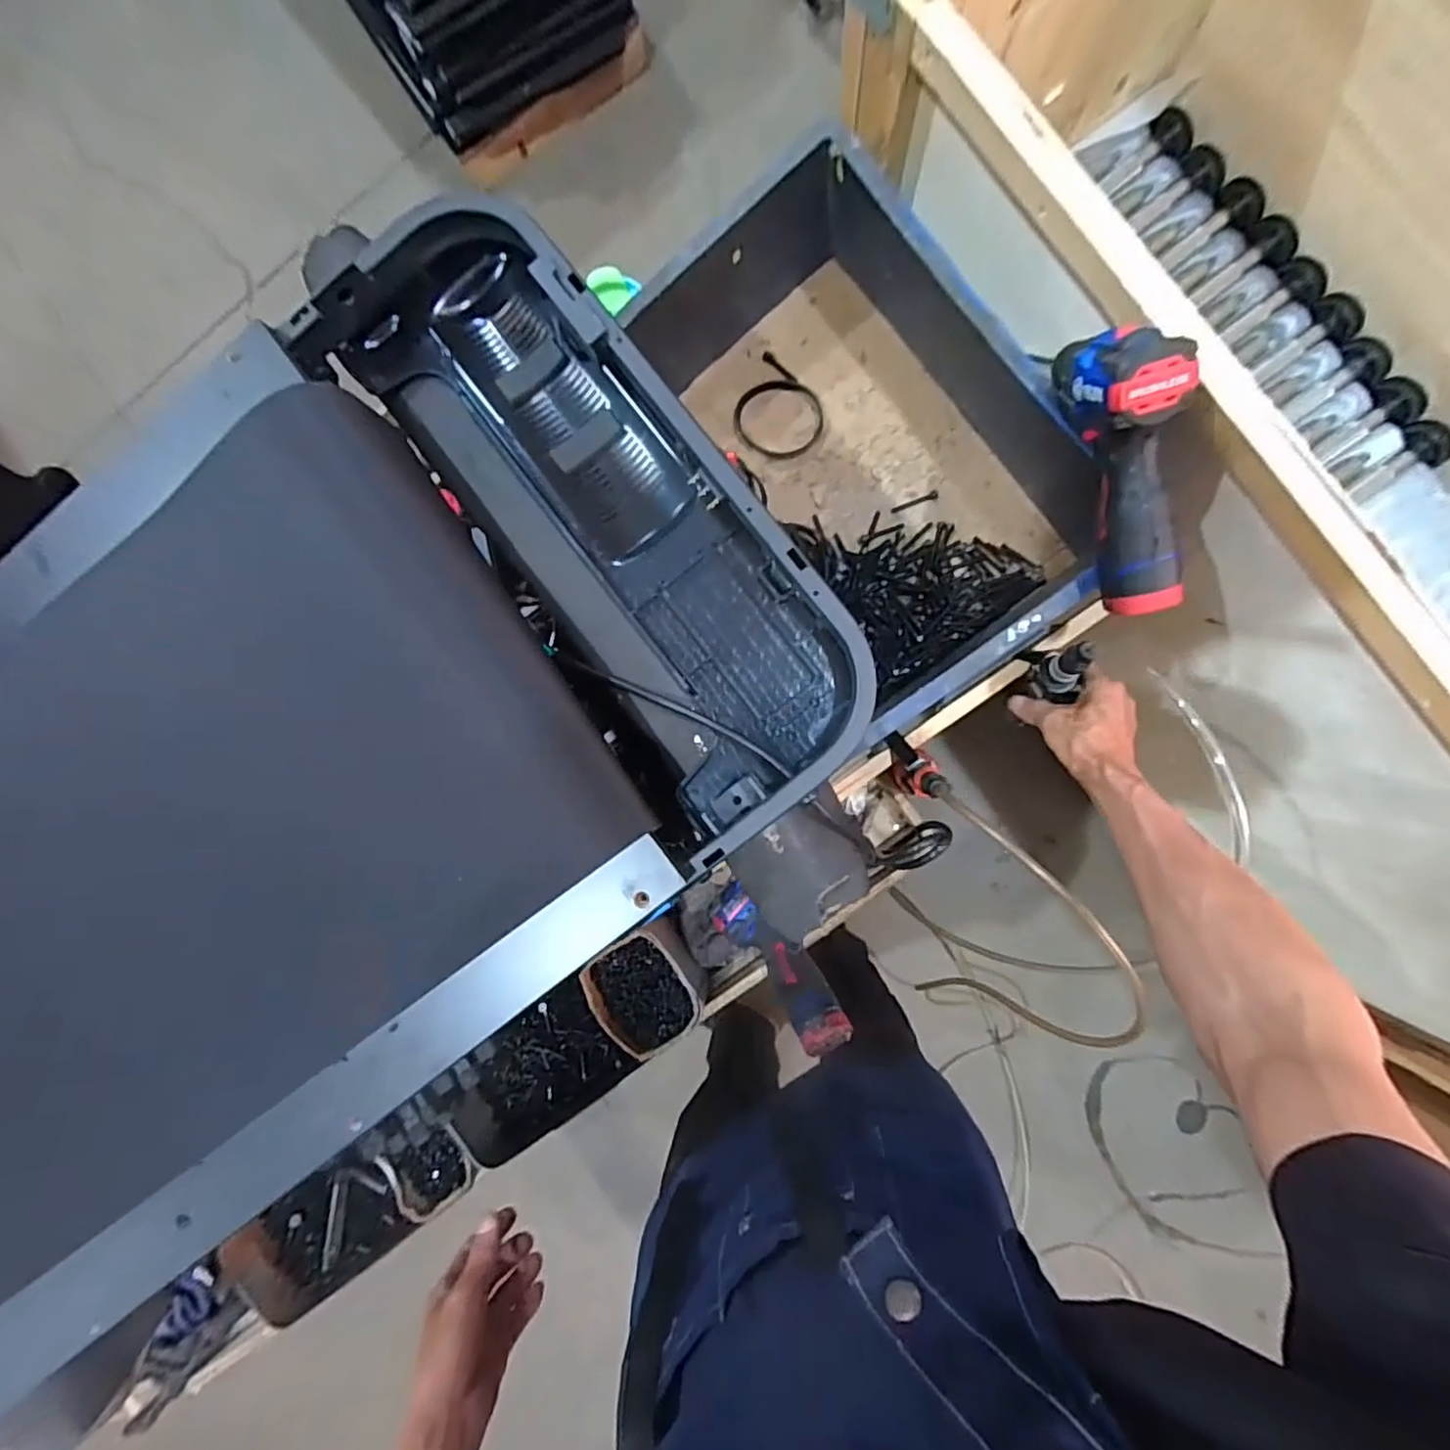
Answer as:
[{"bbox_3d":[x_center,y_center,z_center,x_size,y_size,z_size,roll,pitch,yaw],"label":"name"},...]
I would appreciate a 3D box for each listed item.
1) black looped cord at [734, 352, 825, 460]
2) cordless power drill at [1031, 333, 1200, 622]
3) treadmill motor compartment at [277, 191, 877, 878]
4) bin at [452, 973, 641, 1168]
[{"bbox_3d":[0.058,-0.361,0.751,0.089,0.016,0.113,-44,86,4],"label":"black looped cord"},{"bbox_3d":[0.307,-0.194,0.511,0.054,0.130,0.209,-17,107,5],"label":"cordless power drill"},{"bbox_3d":[-0.096,-0.155,0.464,0.182,0.056,0.505,-37,86,4],"label":"treadmill motor compartment"},{"bbox_3d":[-0.207,0.395,0.742,0.219,0.057,0.122,-41,86,4],"label":"bin"}]

